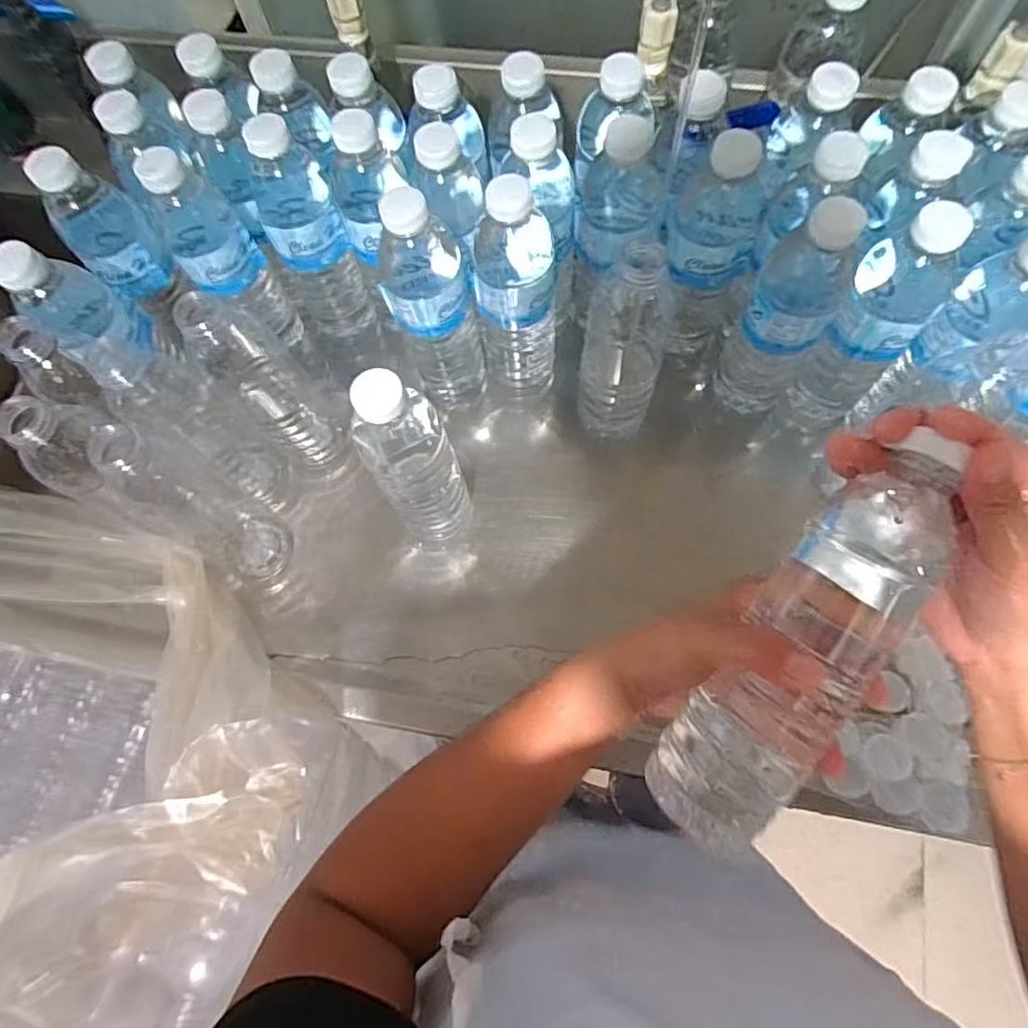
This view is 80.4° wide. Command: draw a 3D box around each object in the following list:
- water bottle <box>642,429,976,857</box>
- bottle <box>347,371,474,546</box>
[{"bbox_3d":[0.139,0.063,0.287,0.056,0.054,0.199,34,90,14],"label":"water bottle"},{"bbox_3d":[-0.071,-0.034,0.451,0.059,0.213,0.049,0,70,3],"label":"bottle"}]

